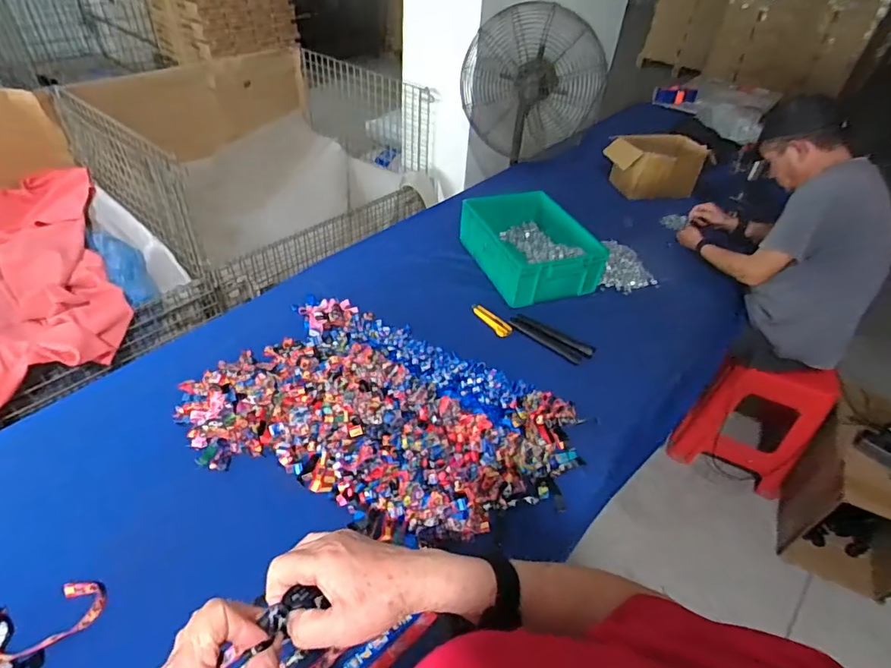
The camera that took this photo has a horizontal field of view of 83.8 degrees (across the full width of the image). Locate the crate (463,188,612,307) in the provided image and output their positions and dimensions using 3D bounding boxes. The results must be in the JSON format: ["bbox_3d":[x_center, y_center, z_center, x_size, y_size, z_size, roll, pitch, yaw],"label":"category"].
[{"bbox_3d":[0.261,-0.286,1.530,0.310,0.145,0.386,-12,45,-19],"label":"crate"}]

